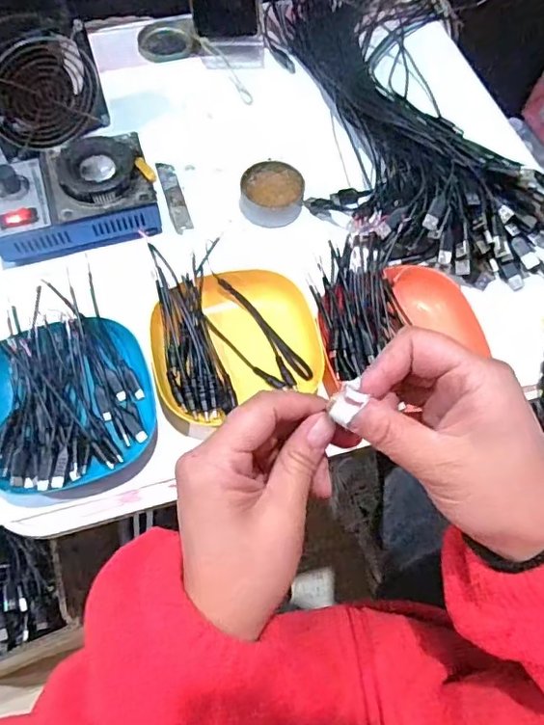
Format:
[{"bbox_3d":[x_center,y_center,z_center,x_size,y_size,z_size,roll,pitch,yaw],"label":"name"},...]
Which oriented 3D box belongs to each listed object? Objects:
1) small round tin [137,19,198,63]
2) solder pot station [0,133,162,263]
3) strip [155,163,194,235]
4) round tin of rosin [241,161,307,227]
[{"bbox_3d":[-0.128,-0.392,0.660,0.068,0.008,0.066,1,66,-2],"label":"small round tin"},{"bbox_3d":[-0.189,-0.155,0.515,0.153,0.062,0.103,-18,68,-10],"label":"solder pot station"},{"bbox_3d":[-0.100,-0.171,0.556,0.018,0.004,0.093,-16,67,-9],"label":"strip"},{"bbox_3d":[0.001,-0.172,0.548,0.062,0.025,0.067,1,66,-2],"label":"round tin of rosin"}]

